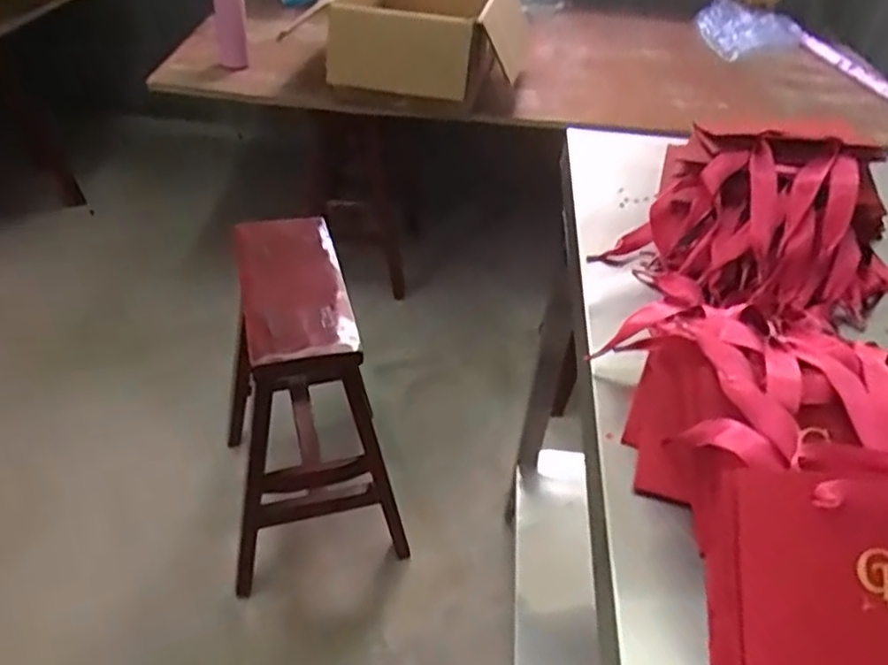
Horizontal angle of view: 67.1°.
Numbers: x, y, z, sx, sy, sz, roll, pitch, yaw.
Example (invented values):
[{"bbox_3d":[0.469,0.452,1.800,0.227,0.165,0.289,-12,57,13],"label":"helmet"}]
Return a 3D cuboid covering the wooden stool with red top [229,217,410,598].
[{"bbox_3d":[-0.242,0.107,1.154,0.284,0.479,0.380,-8,43,-14],"label":"wooden stool with red top"}]

